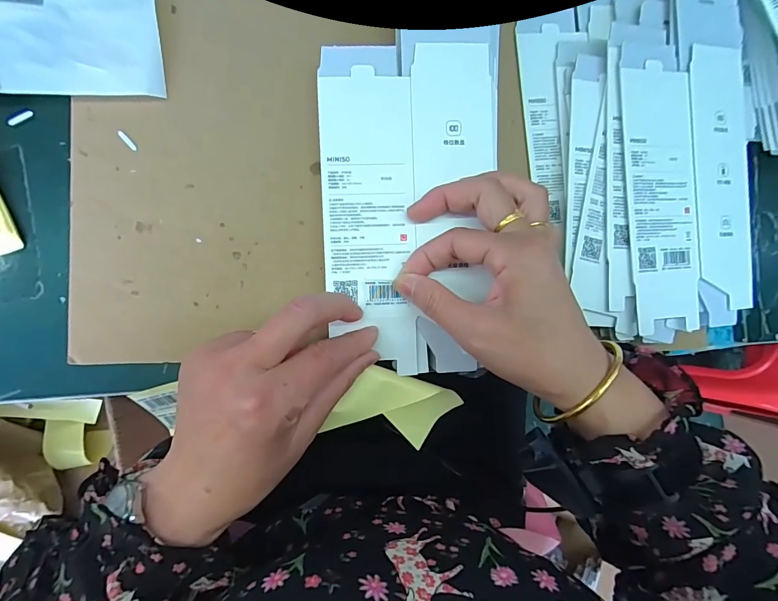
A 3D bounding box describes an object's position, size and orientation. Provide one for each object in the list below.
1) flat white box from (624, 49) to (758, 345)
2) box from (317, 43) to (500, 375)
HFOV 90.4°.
[{"bbox_3d":[0.244,-0.092,0.310,0.117,0.005,0.216,-5,91,-12],"label":"flat white box"},{"bbox_3d":[0.010,-0.064,0.267,0.117,0.013,0.221,3,91,-9],"label":"box"}]

